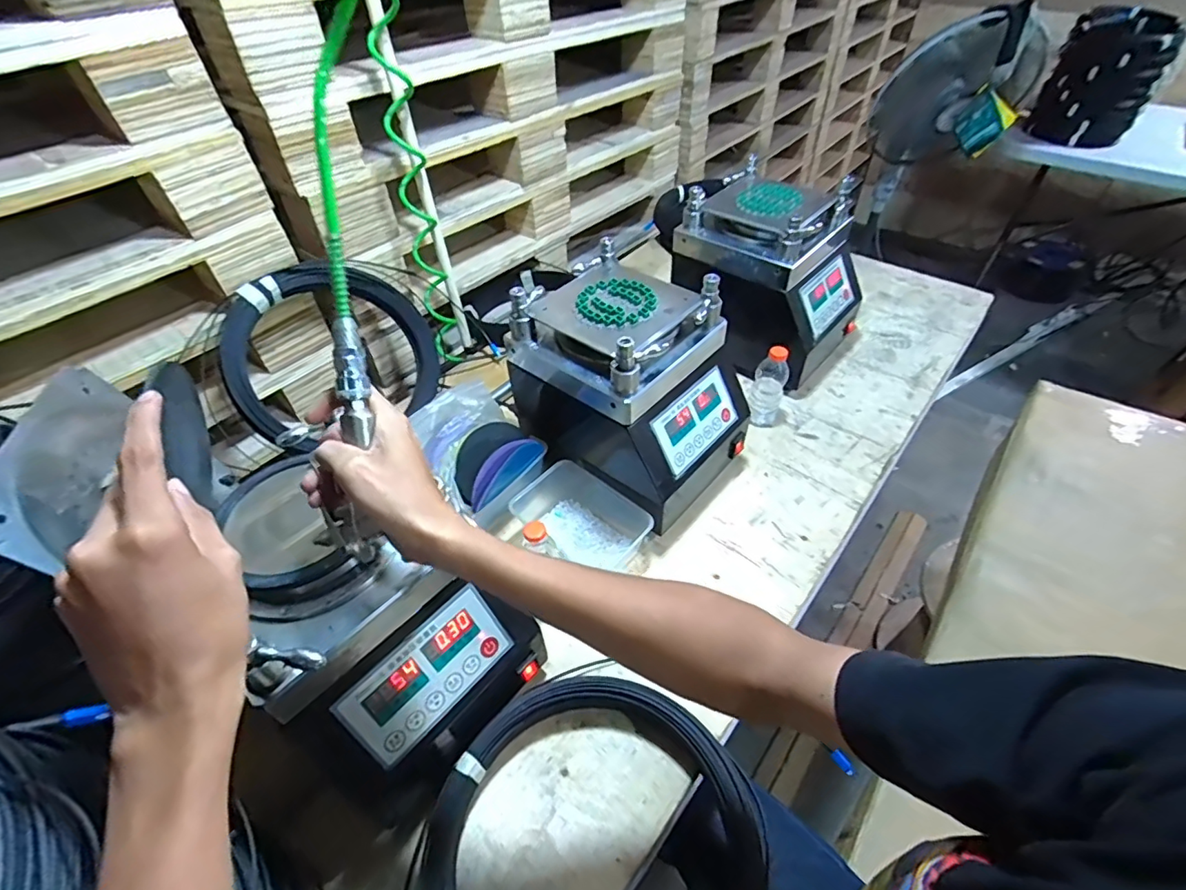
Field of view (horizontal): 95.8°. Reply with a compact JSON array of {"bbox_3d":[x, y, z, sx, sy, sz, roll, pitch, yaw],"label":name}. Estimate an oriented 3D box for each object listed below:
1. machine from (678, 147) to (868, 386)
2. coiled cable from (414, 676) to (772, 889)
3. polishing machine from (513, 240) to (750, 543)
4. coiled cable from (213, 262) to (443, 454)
[{"bbox_3d":[0.313,-0.292,0.948,0.215,0.285,0.264,-36,55,-27],"label":"machine"},{"bbox_3d":[-0.001,0.375,0.491,0.309,0.053,0.284,-1,47,1],"label":"coiled cable"},{"bbox_3d":[0.053,-0.075,0.758,0.276,0.268,0.205,33,56,28],"label":"polishing machine"},{"bbox_3d":[-0.417,-0.142,0.861,0.312,0.284,0.052,-36,21,-28],"label":"coiled cable"}]

